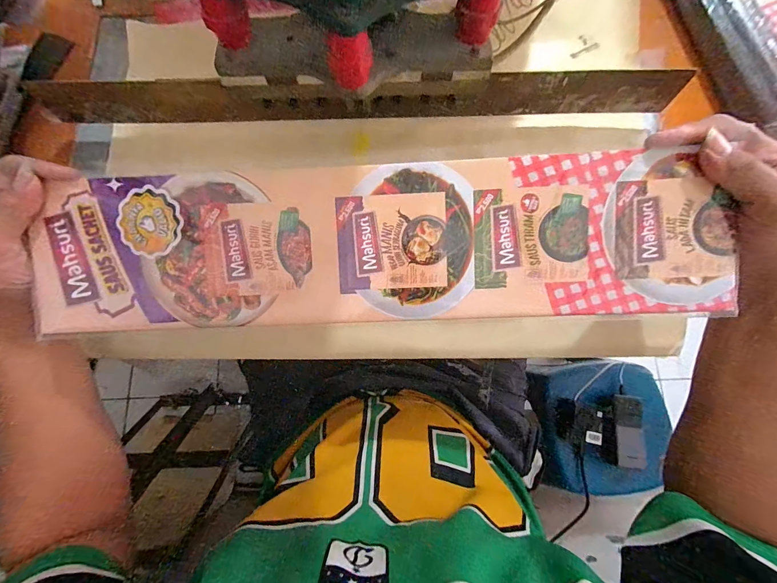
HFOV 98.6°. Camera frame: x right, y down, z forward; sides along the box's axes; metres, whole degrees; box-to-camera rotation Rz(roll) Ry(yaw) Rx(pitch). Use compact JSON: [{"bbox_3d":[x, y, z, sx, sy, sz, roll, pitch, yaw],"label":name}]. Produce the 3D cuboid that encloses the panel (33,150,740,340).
[{"bbox_3d":[-0.012,-0.037,0.265,0.527,0.009,0.122,-2,96,2],"label":"panel"}]

